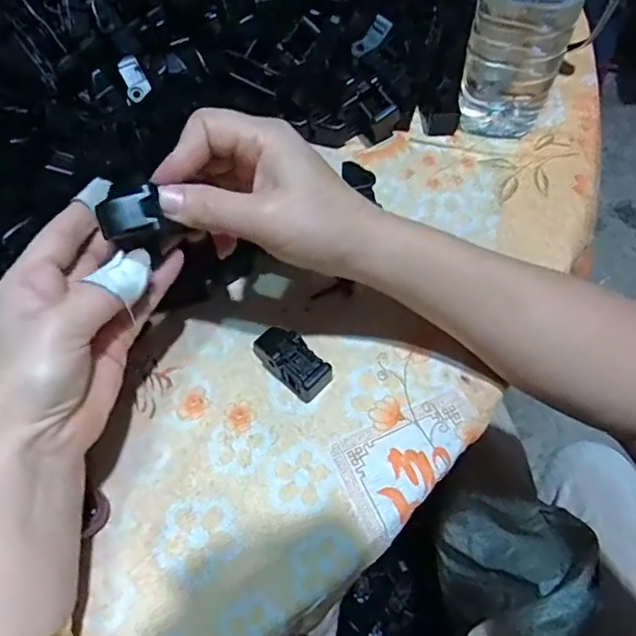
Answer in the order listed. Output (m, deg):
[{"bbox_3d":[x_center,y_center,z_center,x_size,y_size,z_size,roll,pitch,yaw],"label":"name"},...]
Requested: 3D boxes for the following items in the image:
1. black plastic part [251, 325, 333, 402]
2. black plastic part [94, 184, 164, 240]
[{"bbox_3d":[-0.015,0.025,0.337,0.049,0.020,0.024,38,70,20],"label":"black plastic part"},{"bbox_3d":[-0.086,-0.049,0.267,0.025,0.012,0.020,-11,104,-2],"label":"black plastic part"}]

